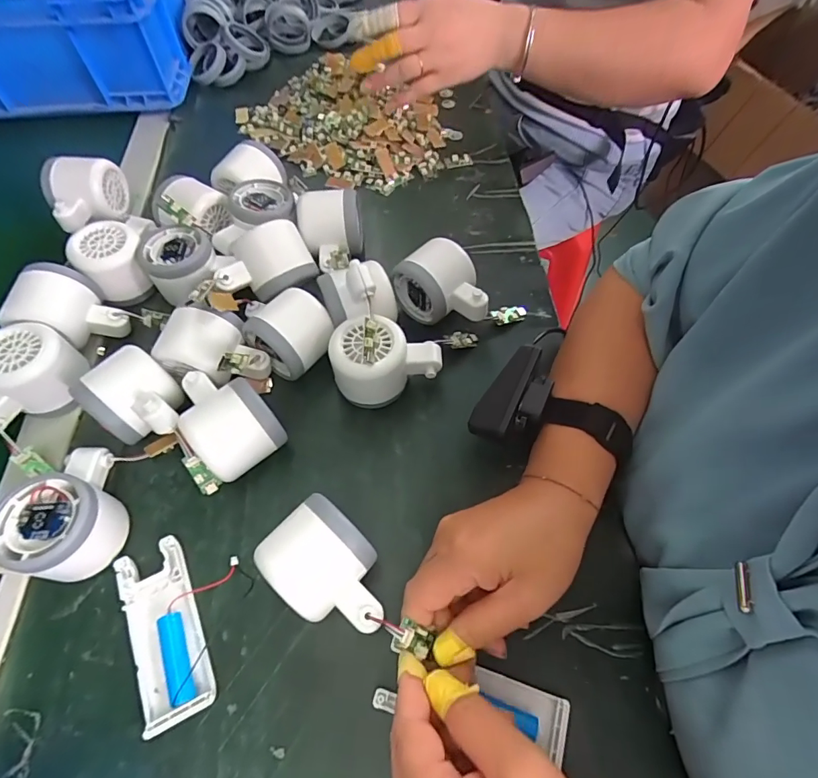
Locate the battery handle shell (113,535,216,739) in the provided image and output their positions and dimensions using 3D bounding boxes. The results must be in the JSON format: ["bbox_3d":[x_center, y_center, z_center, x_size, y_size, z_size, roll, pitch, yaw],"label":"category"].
[{"bbox_3d":[-0.153,0.149,0.284,0.040,0.016,0.104,-24,63,-14],"label":"battery handle shell"}]

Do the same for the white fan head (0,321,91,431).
[{"bbox_3d":[-0.296,-0.007,0.348,0.055,0.049,0.080,38,66,19],"label":"white fan head"}]

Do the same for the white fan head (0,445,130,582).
[{"bbox_3d":[-0.226,0.083,0.300,0.057,0.050,0.080,-15,61,-10],"label":"white fan head"}]

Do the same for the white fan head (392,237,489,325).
[{"bbox_3d":[0.032,-0.084,0.389,0.078,0.055,0.051,38,66,19],"label":"white fan head"}]

